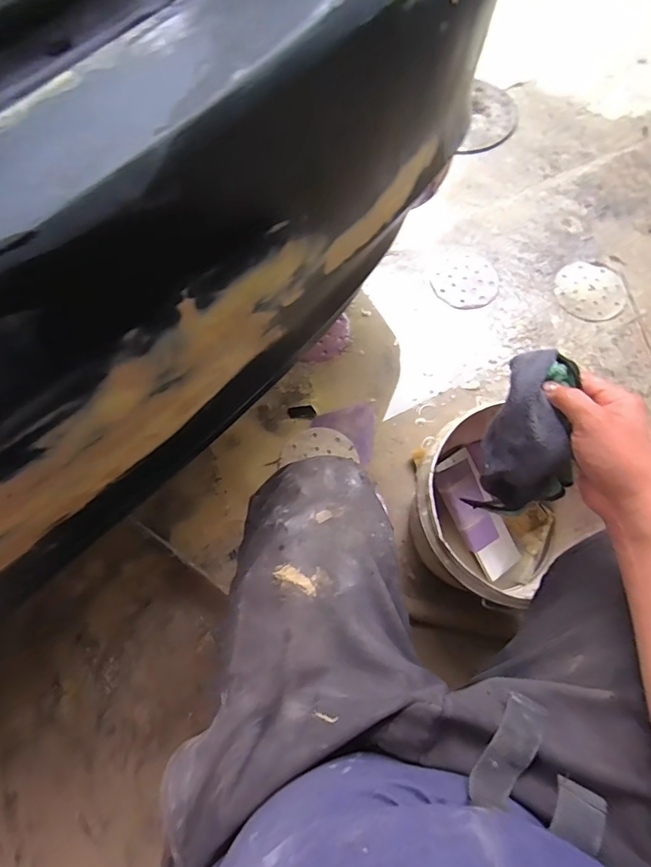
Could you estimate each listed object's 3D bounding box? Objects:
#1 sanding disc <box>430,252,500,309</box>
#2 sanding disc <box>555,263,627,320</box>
[{"bbox_3d":[0.305,-0.330,1.004,0.140,0.006,0.132,0,71,-1],"label":"sanding disc"},{"bbox_3d":[0.563,-0.304,0.991,0.147,0.010,0.142,-2,71,5],"label":"sanding disc"}]

